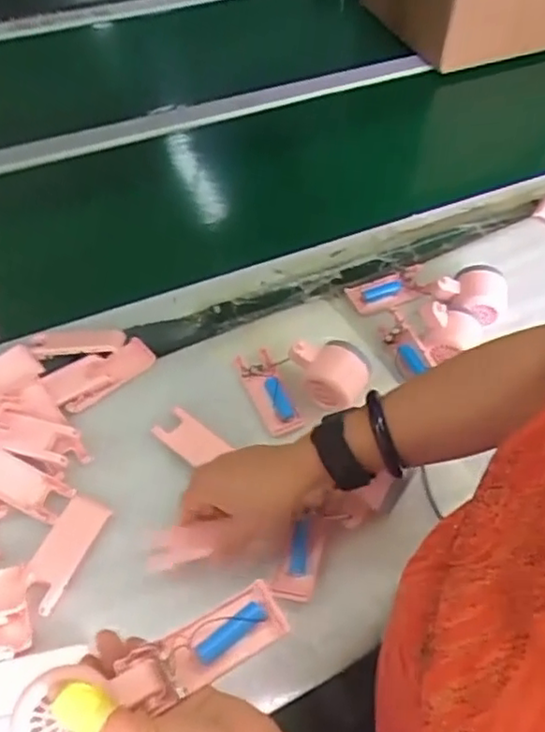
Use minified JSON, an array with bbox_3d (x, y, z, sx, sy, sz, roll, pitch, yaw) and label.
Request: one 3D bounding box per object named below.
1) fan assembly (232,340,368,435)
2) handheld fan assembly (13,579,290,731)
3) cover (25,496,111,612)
[{"bbox_3d":[0.031,0.005,0.649,0.108,0.050,0.107,-21,58,-17],"label":"fan assembly"},{"bbox_3d":[-0.065,0.184,0.382,0.166,0.022,0.055,-14,55,-33],"label":"handheld fan assembly"},{"bbox_3d":[-0.187,0.163,0.566,0.039,0.013,0.100,22,56,12],"label":"cover"}]

